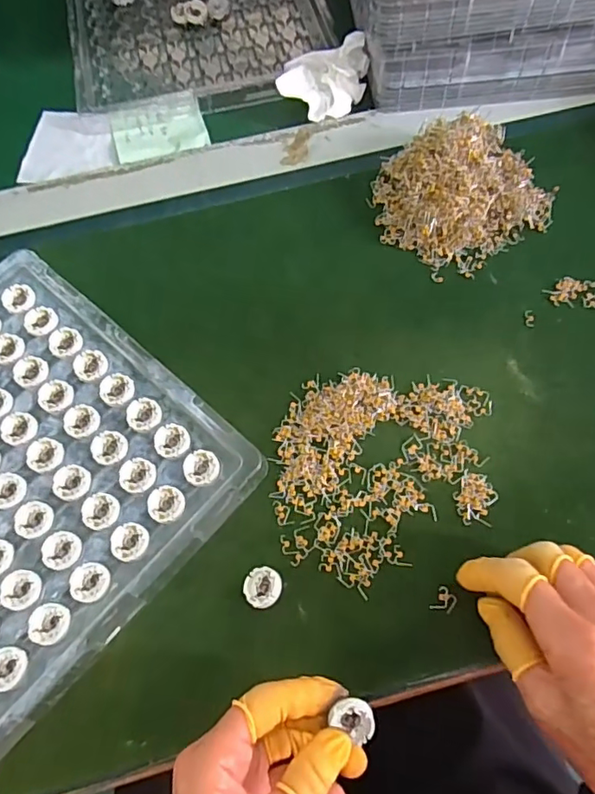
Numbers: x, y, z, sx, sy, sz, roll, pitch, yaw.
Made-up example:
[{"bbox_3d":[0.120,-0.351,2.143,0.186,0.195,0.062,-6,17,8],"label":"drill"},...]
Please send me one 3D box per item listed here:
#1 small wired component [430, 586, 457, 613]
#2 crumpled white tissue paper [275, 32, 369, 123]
[{"bbox_3d":[0.089,0.123,0.326,0.012,0.004,0.015,26,68,13],"label":"small wired component"},{"bbox_3d":[0.024,-0.282,0.483,0.086,0.036,0.057,-16,66,-6],"label":"crumpled white tissue paper"}]

